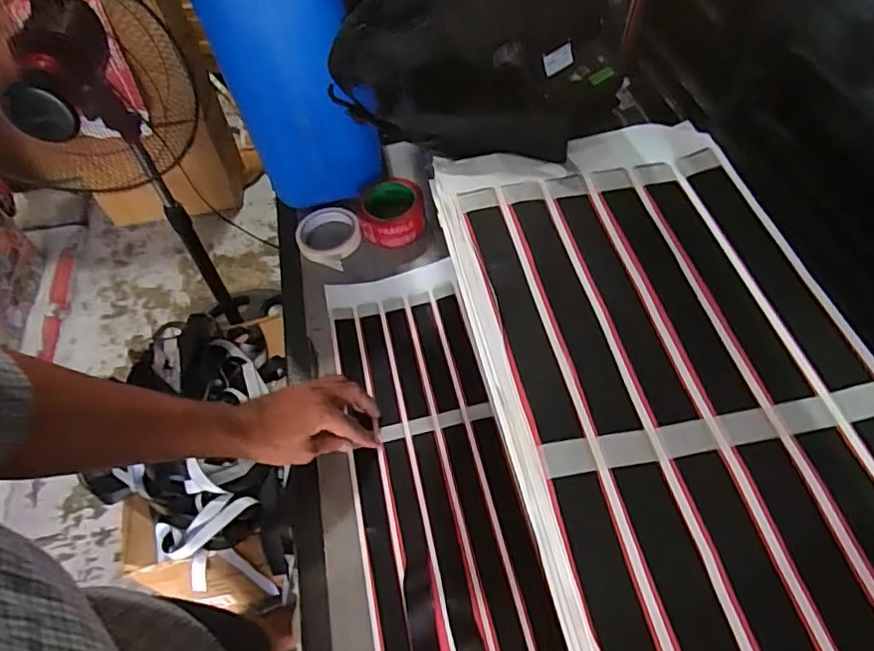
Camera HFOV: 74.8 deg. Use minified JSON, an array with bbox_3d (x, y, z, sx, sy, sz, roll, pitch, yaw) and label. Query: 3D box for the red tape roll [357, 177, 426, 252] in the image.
[{"bbox_3d":[-0.068,-0.173,0.846,0.098,0.063,0.102,-2,54,2],"label":"red tape roll"}]

